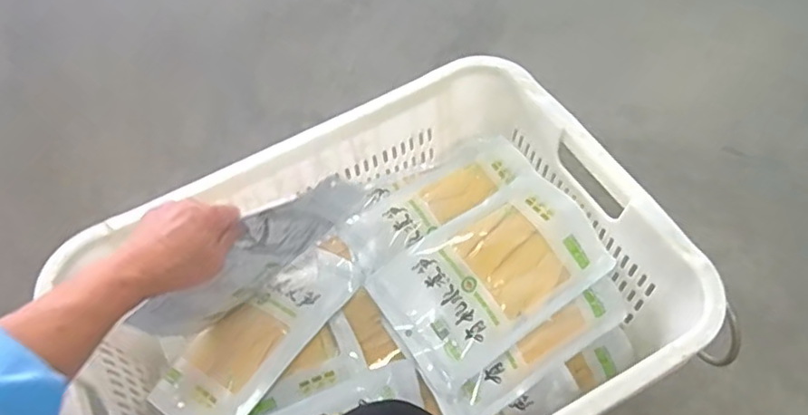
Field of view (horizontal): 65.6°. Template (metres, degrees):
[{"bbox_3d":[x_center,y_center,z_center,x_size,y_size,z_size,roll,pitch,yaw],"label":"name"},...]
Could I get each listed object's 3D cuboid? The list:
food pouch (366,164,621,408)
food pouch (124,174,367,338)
[{"bbox_3d":[0.100,0.076,0.708,0.242,0.021,0.158,-34,68,-7],"label":"food pouch"},{"bbox_3d":[-0.155,0.054,0.653,0.253,0.142,0.029,-39,61,2],"label":"food pouch"}]

